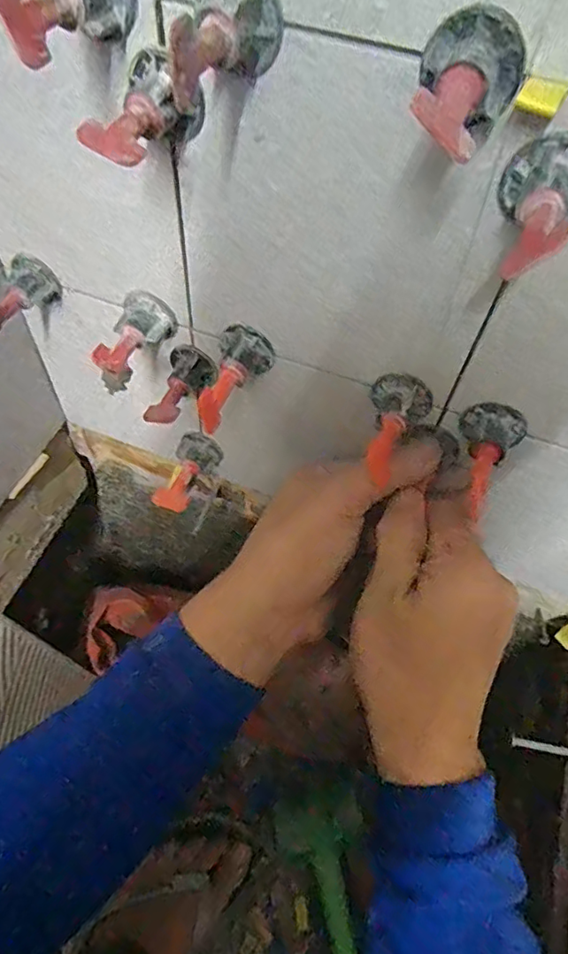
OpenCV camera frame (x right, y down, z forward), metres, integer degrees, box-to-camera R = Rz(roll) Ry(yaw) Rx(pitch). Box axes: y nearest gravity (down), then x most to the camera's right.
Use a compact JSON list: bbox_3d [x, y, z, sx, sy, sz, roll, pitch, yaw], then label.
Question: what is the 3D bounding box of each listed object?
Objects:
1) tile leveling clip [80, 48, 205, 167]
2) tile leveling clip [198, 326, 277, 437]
[{"bbox_3d":[-0.053,-0.132,0.207,0.026,0.027,0.061,24,58,11],"label":"tile leveling clip"},{"bbox_3d":[-0.031,-0.052,0.306,0.027,0.028,0.060,28,77,14],"label":"tile leveling clip"}]

